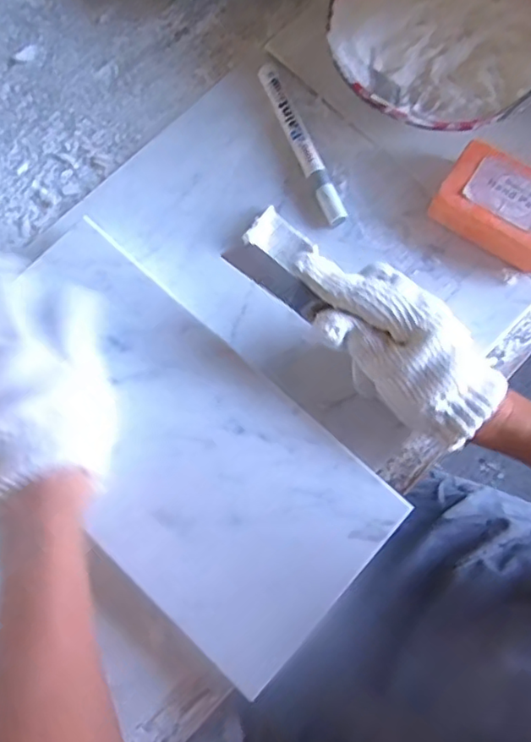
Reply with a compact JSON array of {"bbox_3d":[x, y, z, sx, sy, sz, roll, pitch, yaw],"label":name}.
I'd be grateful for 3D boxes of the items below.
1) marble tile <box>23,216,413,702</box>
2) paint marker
[{"bbox_3d":[-0.065,0.042,0.378,0.294,0.014,0.148,42,80,10],"label":"marble tile"},{"bbox_3d":[0.027,-0.177,0.448,0.014,0.010,0.144,-22,77,-5],"label":"paint marker"}]

